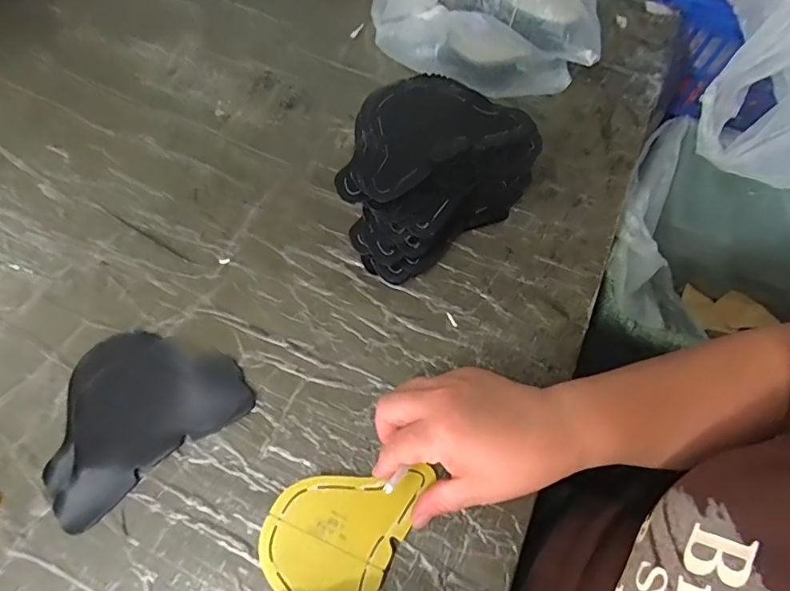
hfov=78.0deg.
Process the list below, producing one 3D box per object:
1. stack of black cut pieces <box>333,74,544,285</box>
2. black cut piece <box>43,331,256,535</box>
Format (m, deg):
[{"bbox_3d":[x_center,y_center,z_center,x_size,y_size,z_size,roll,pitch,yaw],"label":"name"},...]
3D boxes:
[{"bbox_3d":[0.024,-0.107,0.412,0.163,0.095,0.118,-34,70,-17],"label":"stack of black cut pieces"},{"bbox_3d":[-0.193,0.079,0.361,0.140,0.009,0.109,-37,71,-18],"label":"black cut piece"}]

